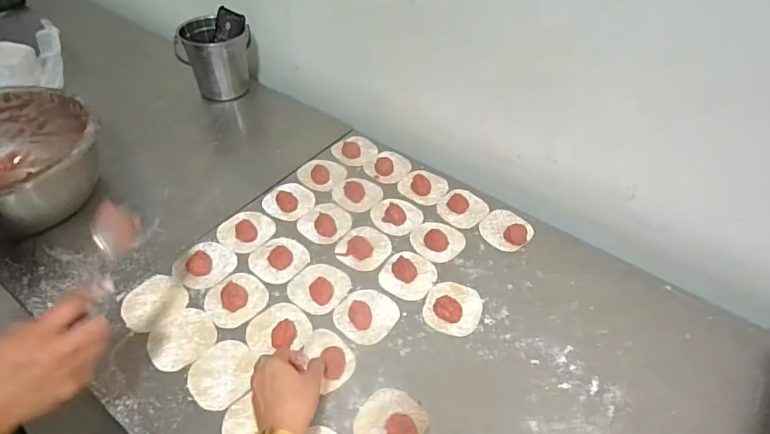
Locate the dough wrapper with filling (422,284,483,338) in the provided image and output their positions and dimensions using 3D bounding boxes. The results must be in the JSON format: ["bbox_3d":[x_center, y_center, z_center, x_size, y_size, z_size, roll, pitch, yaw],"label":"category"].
[{"bbox_3d":[0.097,0.121,0.655,0.077,0.025,0.084,2,46,-2],"label":"dough wrapper with filling"}]

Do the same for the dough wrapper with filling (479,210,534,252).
[{"bbox_3d":[0.201,0.014,0.768,0.083,0.022,0.081,2,46,-2],"label":"dough wrapper with filling"}]

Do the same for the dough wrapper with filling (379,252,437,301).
[{"bbox_3d":[0.034,0.083,0.694,0.079,0.017,0.079,2,46,-2],"label":"dough wrapper with filling"}]

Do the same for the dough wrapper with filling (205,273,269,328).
[{"bbox_3d":[-0.209,0.105,0.646,0.082,0.029,0.080,2,46,-2],"label":"dough wrapper with filling"}]

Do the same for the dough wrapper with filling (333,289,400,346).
[{"bbox_3d":[-0.026,0.130,0.642,0.077,0.019,0.081,2,46,-2],"label":"dough wrapper with filling"}]

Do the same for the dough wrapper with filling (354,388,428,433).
[{"bbox_3d":[0.006,0.235,0.534,0.077,0.018,0.079,2,46,-2],"label":"dough wrapper with filling"}]

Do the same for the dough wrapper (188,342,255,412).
[{"bbox_3d":[-0.200,0.191,0.573,0.077,0.004,0.079,2,46,-2],"label":"dough wrapper"}]

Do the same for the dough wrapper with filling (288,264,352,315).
[{"bbox_3d":[-0.093,0.097,0.673,0.077,0.016,0.083,2,46,-2],"label":"dough wrapper with filling"}]

